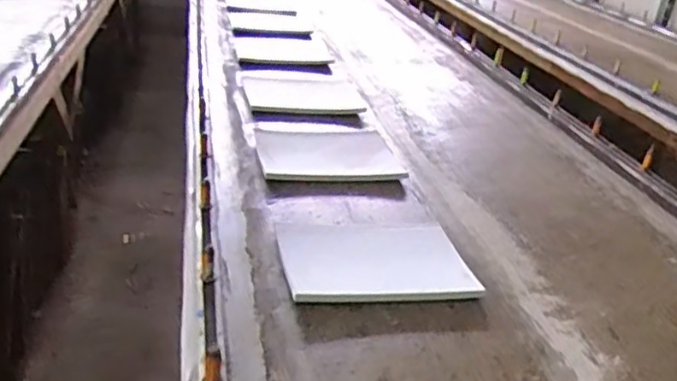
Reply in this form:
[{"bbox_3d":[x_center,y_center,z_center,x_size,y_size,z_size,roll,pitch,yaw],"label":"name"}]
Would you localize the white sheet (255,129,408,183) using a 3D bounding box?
[{"bbox_3d":[-0.027,-0.078,1.272,0.266,0.026,0.250,-2,27,-15],"label":"white sheet"}]

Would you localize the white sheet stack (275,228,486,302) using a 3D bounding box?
[{"bbox_3d":[0.048,0.098,0.944,0.259,0.019,0.214,0,27,-12],"label":"white sheet stack"}]

